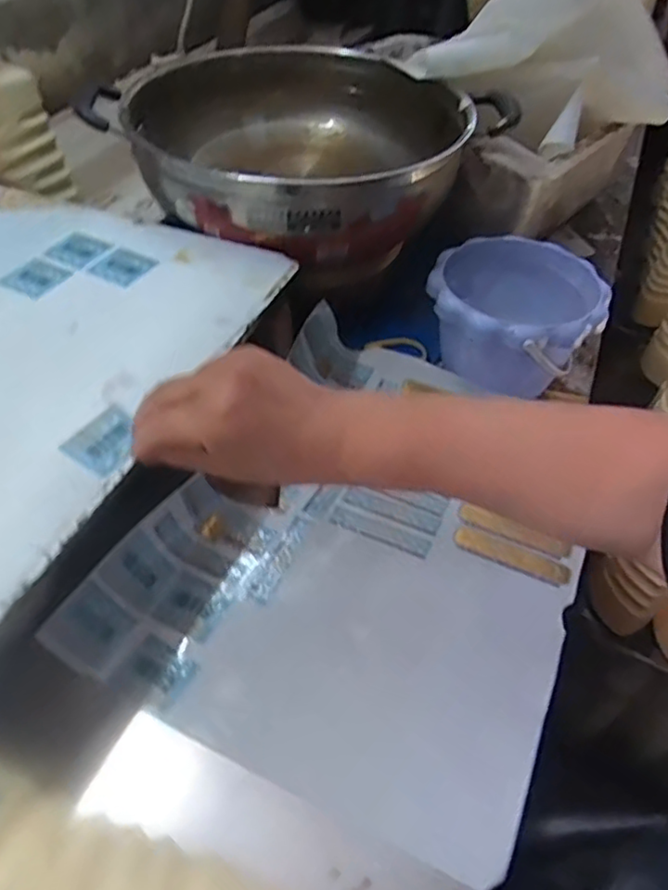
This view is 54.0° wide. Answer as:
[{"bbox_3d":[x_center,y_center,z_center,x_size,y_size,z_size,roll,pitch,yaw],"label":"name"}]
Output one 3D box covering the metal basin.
[{"bbox_3d":[-0.024,-0.285,0.647,0.299,0.106,0.299,2,48,-2],"label":"metal basin"}]

